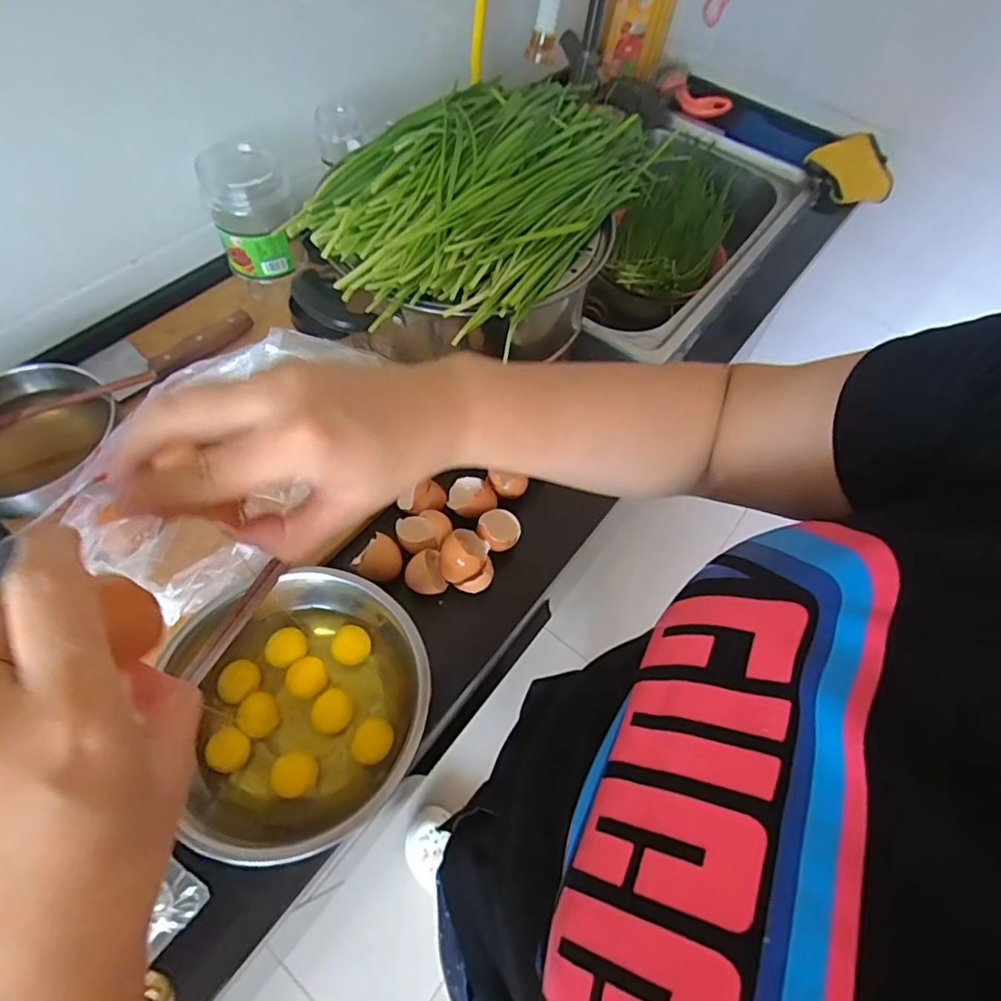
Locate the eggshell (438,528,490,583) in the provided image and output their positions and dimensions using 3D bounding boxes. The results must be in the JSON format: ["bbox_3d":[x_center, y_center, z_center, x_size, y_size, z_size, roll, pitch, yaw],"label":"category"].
[{"bbox_3d":[-0.035,0.052,0.528,0.041,0.033,0.050,20,62,9],"label":"eggshell"}]

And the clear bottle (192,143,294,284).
[{"bbox_3d":[-0.281,-0.327,0.633,0.092,0.114,0.079,-19,63,-12],"label":"clear bottle"}]

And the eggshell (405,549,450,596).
[{"bbox_3d":[-0.073,0.071,0.532,0.036,0.027,0.042,-17,63,-11],"label":"eggshell"}]

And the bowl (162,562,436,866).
[{"bbox_3d":[-0.148,0.169,0.444,0.178,0.074,0.182,1,61,-2],"label":"bowl"}]

